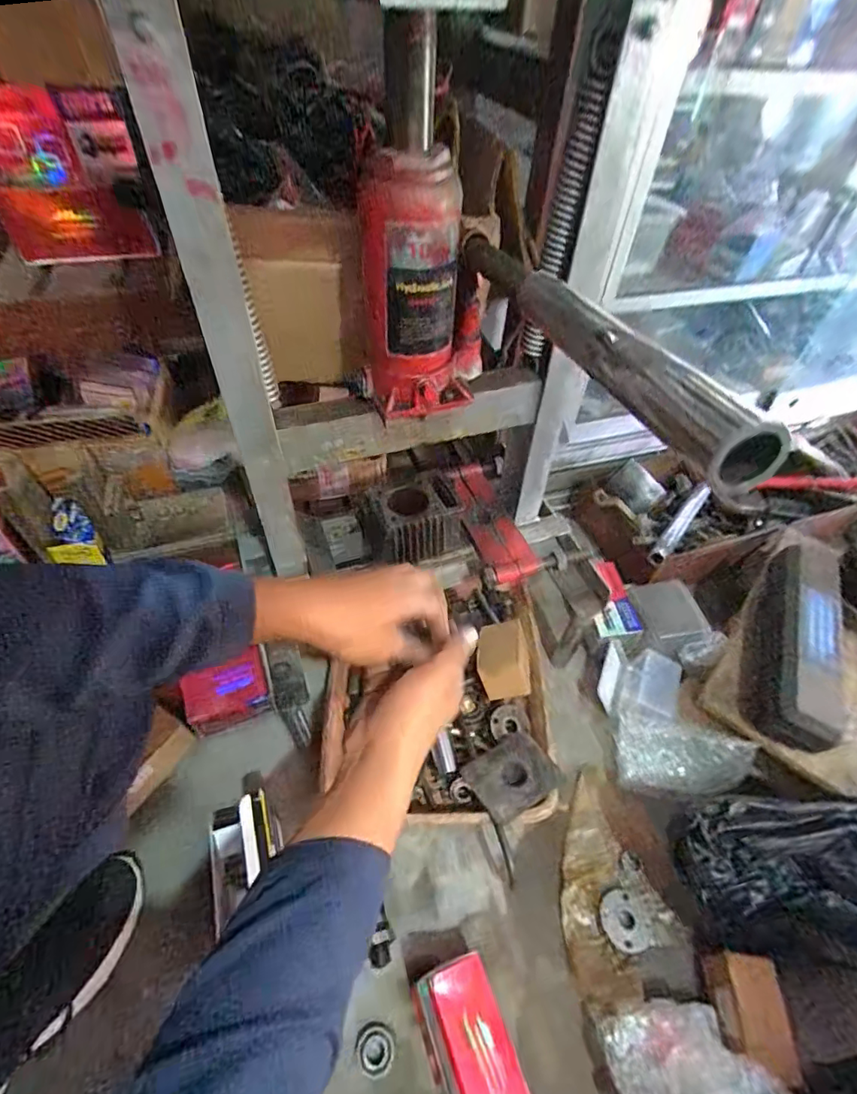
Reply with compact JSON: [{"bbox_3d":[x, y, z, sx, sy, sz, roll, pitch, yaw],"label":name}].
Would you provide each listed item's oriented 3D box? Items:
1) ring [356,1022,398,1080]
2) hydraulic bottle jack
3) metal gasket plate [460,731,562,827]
[{"bbox_3d":[-0.049,0.473,0.478,0.038,0.009,0.037,2,49,-2],"label":"ring"},{"bbox_3d":[-0.005,-0.235,0.398,0.106,0.223,0.125,1,49,-2],"label":"hydraulic bottle jack"},{"bbox_3d":[0.097,0.266,0.592,0.094,0.019,0.077,-25,55,-23],"label":"metal gasket plate"}]

